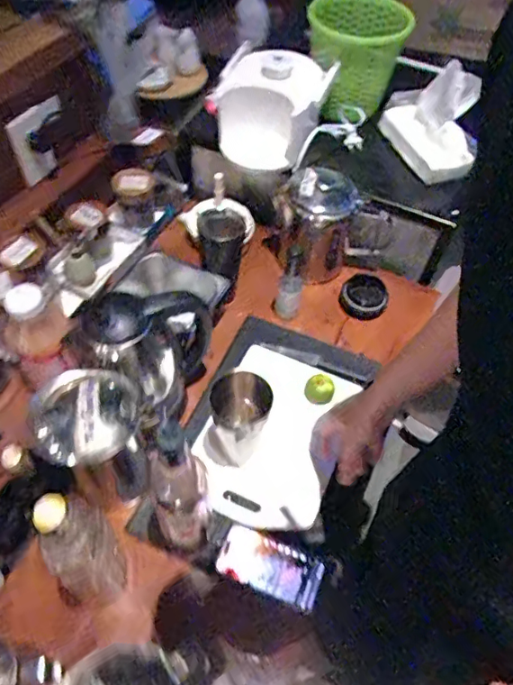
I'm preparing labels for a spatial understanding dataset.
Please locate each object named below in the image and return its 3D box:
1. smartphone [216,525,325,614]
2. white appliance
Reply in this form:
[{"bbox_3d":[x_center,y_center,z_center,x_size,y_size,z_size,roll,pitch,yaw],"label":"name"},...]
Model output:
[{"bbox_3d":[0.019,0.309,0.722,0.140,0.015,0.067,20,56,11],"label":"smartphone"},{"bbox_3d":[0.026,-0.460,1.027,0.207,0.154,0.181,17,55,9],"label":"white appliance"}]

